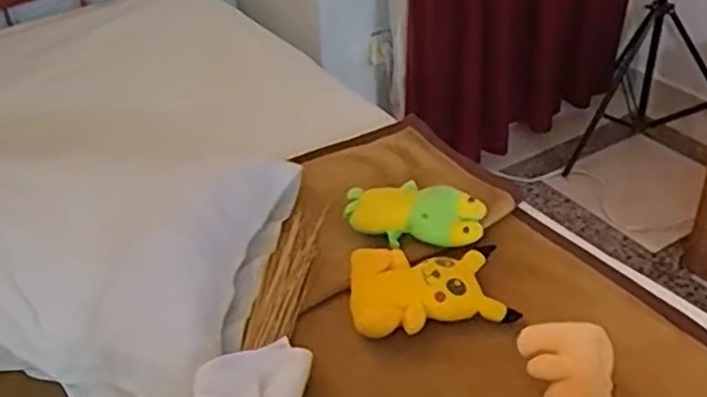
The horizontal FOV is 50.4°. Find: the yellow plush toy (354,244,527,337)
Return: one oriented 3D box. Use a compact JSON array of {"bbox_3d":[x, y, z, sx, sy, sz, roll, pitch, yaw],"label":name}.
[{"bbox_3d":[0.092,0.113,0.943,0.193,0.058,0.132,-8,36,-4],"label":"yellow plush toy"}]

